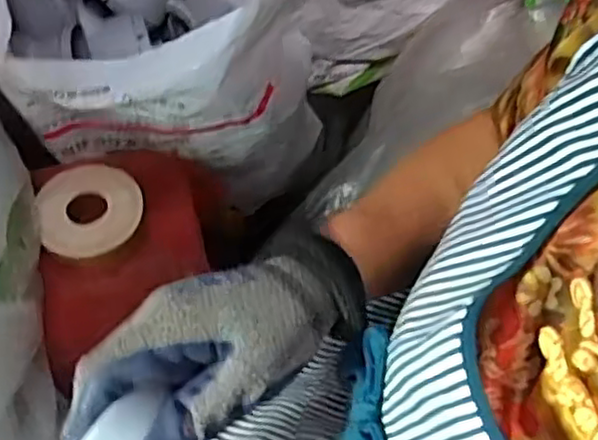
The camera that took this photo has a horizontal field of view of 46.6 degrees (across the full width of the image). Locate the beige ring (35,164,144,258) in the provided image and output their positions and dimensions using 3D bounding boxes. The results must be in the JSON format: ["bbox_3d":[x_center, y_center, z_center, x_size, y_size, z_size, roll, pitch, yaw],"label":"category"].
[{"bbox_3d":[-0.188,-0.013,0.626,0.086,0.018,0.095,0,56,-3],"label":"beige ring"}]

